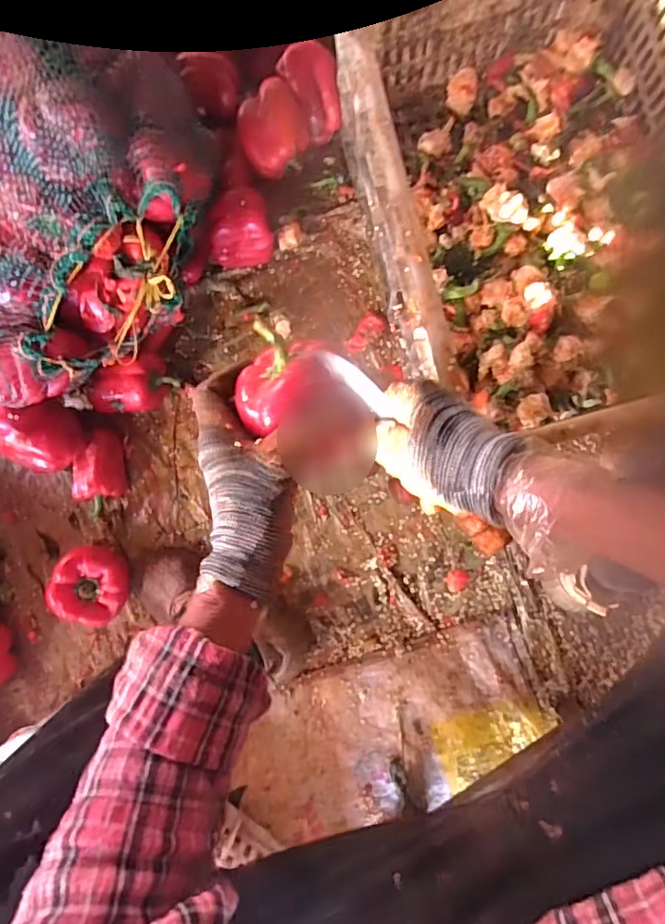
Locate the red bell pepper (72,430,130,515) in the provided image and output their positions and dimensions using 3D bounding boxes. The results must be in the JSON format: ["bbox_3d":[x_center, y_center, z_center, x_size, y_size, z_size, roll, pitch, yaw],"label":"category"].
[{"bbox_3d":[-0.322,0.015,0.761,0.059,0.059,0.114,-7,88,7],"label":"red bell pepper"}]

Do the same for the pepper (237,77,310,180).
[{"bbox_3d":[-0.073,-0.426,0.721,0.086,0.081,0.083,0,89,7],"label":"pepper"}]

